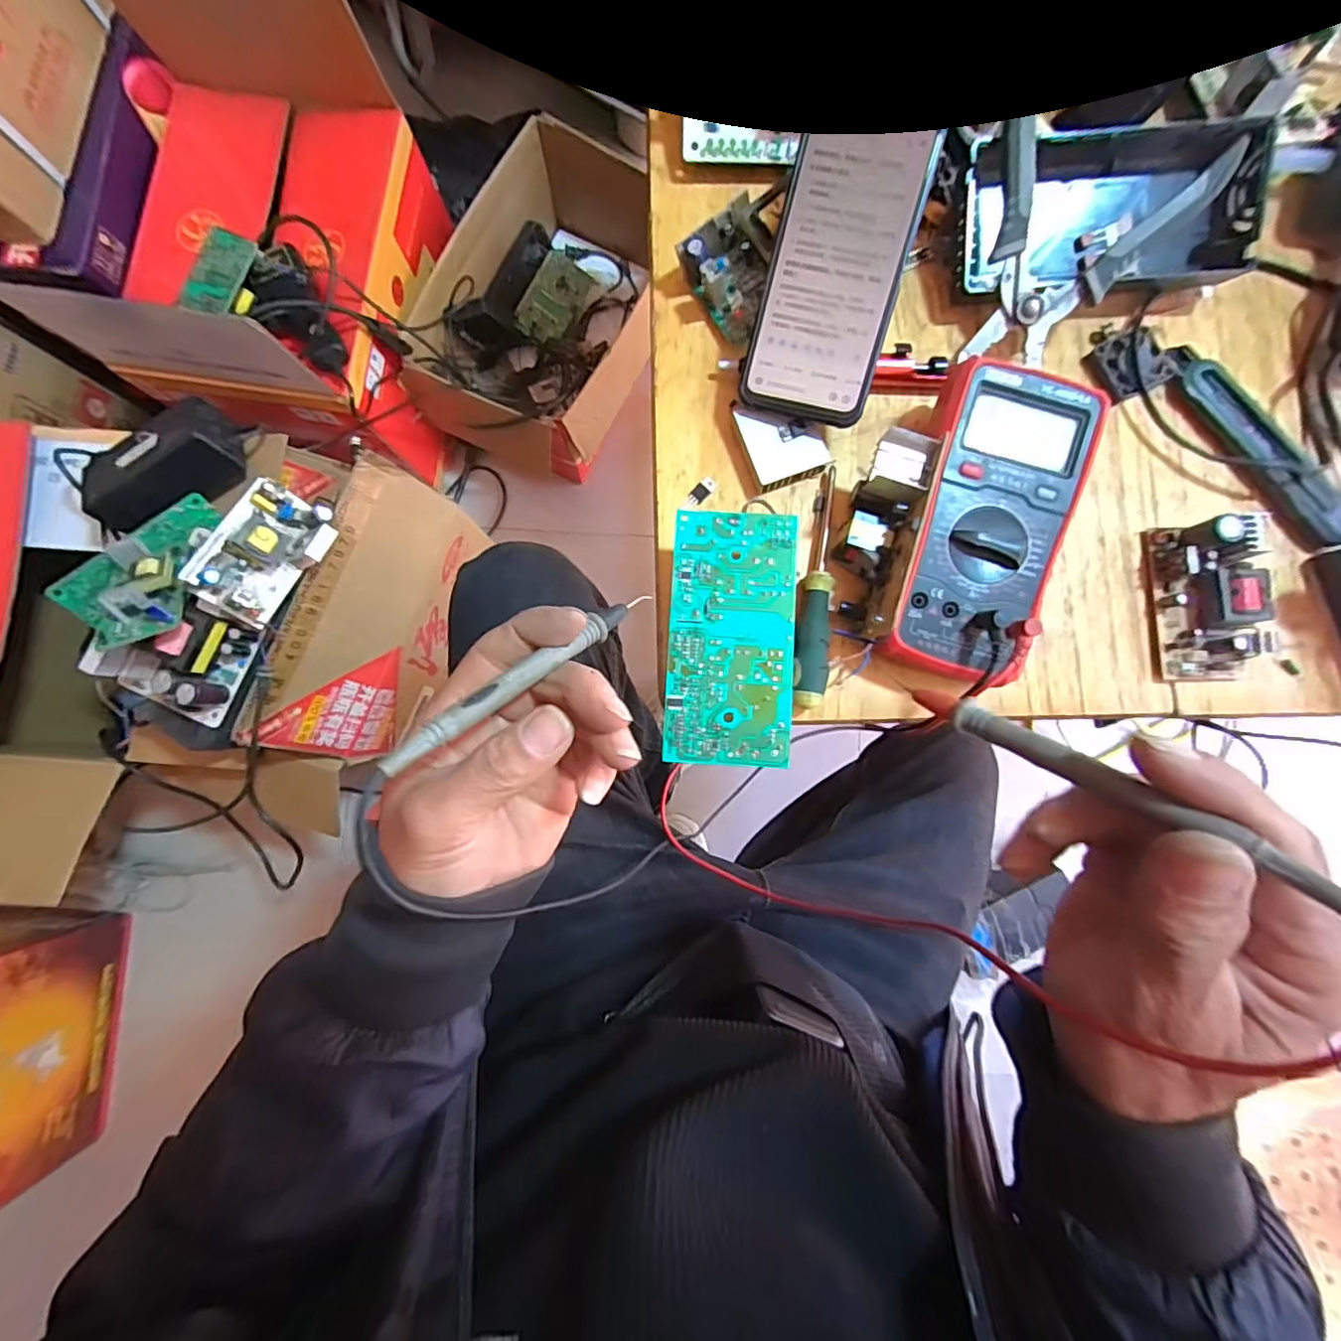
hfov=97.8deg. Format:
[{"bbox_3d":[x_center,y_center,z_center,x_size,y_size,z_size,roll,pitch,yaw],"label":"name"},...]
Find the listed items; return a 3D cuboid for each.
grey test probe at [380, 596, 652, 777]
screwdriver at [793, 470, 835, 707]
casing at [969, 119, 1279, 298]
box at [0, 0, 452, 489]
[{"bbox_3d":[-0.052,-0.003,0.238,0.010,0.007,0.143,47,48,4],"label":"grey test probe"},{"bbox_3d":[0.096,-0.053,0.368,0.025,0.018,0.153,8,85,1],"label":"screwdriver"},{"bbox_3d":[0.274,-0.293,0.366,0.179,0.058,0.093,-4,85,-1],"label":"casing"},{"bbox_3d":[-0.488,-0.520,0.771,0.324,0.368,0.457,12,85,1],"label":"box"}]

